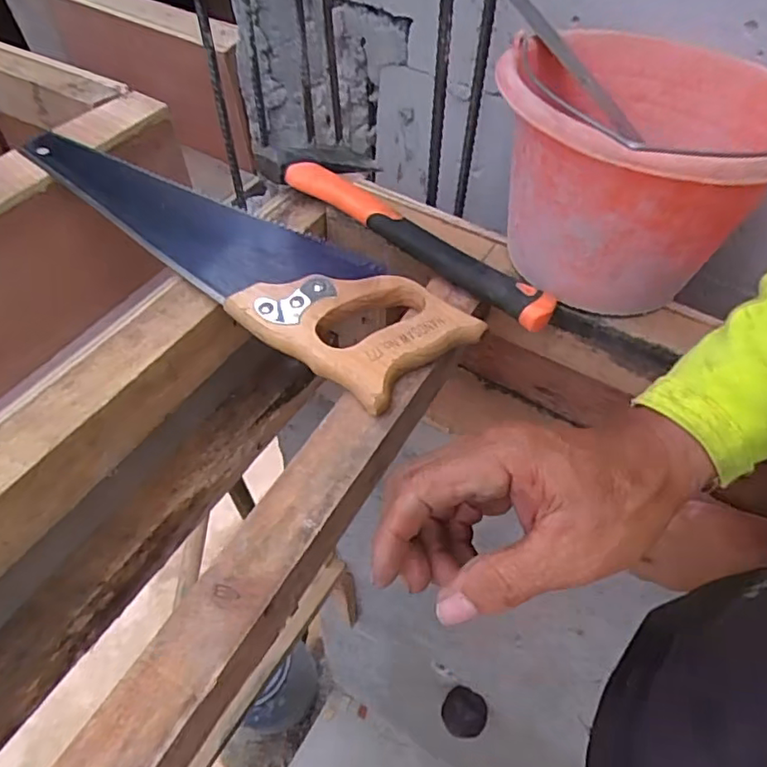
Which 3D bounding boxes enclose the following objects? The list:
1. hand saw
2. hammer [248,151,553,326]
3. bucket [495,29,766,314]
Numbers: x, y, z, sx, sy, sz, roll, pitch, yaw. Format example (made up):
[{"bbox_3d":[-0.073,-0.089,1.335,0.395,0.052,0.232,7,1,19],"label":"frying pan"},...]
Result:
[{"bbox_3d":[-0.152,-0.144,0.550,0.503,0.022,0.118,35,59,23],"label":"hand saw"},{"bbox_3d":[0.033,-0.164,0.565,0.334,0.027,0.109,35,59,23],"label":"hammer"},{"bbox_3d":[0.201,-0.178,0.483,0.222,0.156,0.253,28,57,18],"label":"bucket"}]

